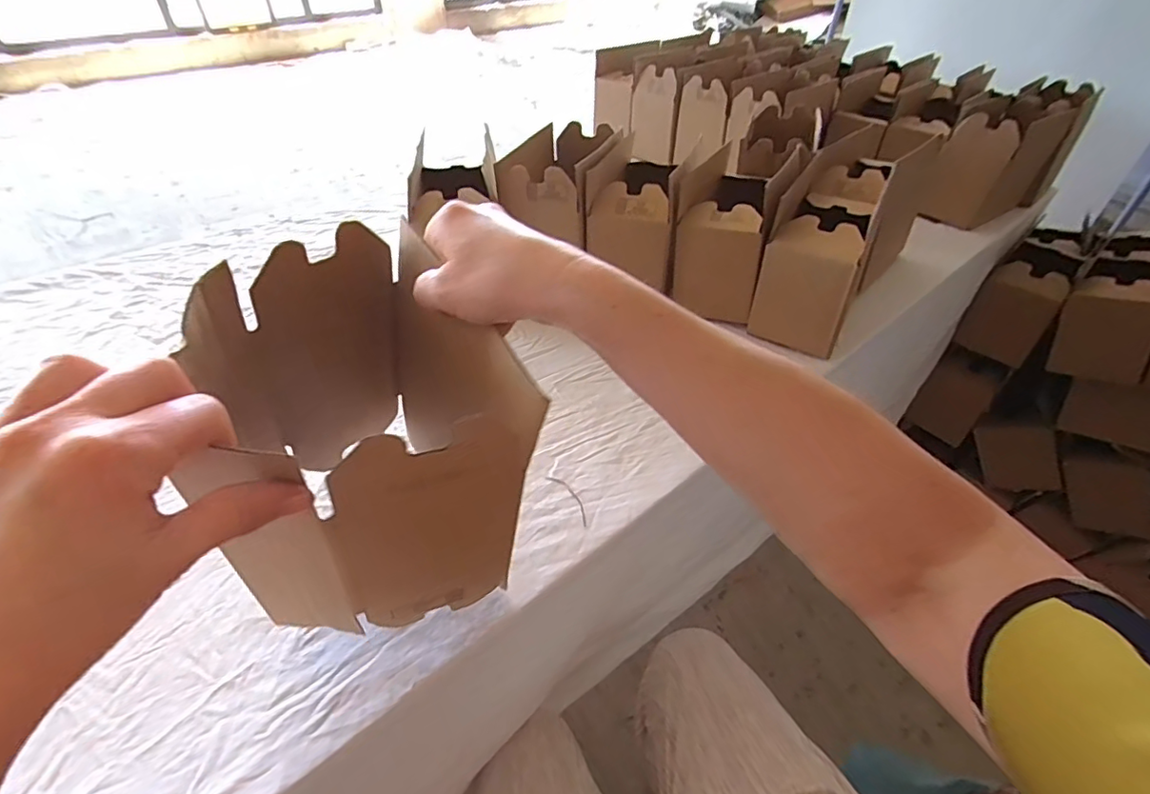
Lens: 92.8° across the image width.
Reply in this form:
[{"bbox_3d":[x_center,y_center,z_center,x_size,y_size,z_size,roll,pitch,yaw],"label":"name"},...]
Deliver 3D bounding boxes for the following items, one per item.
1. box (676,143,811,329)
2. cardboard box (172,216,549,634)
[{"bbox_3d":[0.231,-0.243,0.768,0.123,0.181,0.207,20,46,18],"label":"box"},{"bbox_3d":[-0.145,0.035,0.361,0.160,0.211,0.207,-28,51,-29],"label":"cardboard box"}]

